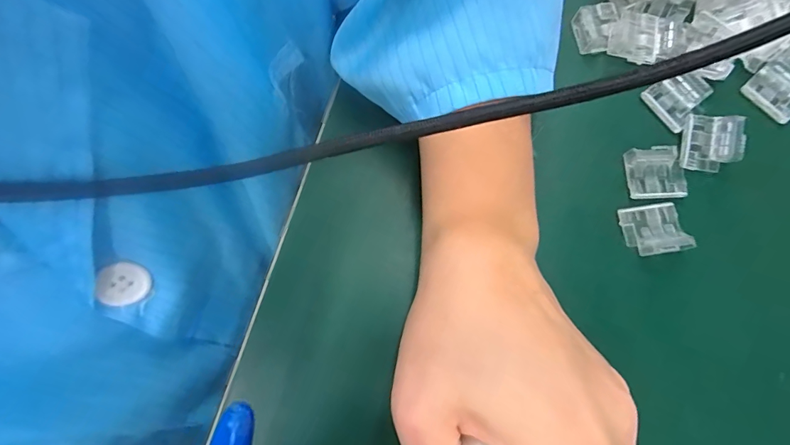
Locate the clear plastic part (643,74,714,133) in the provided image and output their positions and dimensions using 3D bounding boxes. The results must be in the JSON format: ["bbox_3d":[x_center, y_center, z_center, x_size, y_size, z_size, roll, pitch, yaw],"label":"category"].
[{"bbox_3d":[0.153,-0.068,0.220,0.027,0.004,0.027,-41,84,13],"label":"clear plastic part"}]

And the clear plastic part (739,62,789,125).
[{"bbox_3d":[0.209,-0.072,0.220,0.026,0.012,0.029,-42,81,-7],"label":"clear plastic part"}]

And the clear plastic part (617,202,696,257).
[{"bbox_3d":[0.133,0.003,0.208,0.031,0.004,0.027,-14,79,-2],"label":"clear plastic part"}]

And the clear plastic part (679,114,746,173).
[{"bbox_3d":[0.166,-0.042,0.213,0.026,0.012,0.028,8,79,2],"label":"clear plastic part"}]

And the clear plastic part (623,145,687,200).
[{"bbox_3d":[0.137,-0.026,0.210,0.028,0.008,0.026,-4,78,0],"label":"clear plastic part"}]

